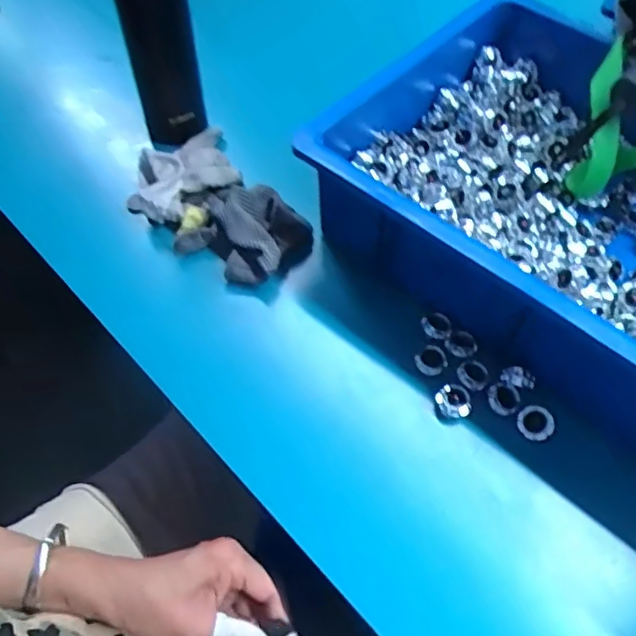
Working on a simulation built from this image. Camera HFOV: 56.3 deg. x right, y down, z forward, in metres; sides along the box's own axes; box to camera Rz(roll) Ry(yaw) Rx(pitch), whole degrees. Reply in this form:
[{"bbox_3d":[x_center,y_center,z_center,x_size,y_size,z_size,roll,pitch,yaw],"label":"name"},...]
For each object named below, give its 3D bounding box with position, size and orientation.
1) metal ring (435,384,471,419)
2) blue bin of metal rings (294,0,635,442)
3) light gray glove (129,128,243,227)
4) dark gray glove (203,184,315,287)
[{"bbox_3d":[0.105,0.065,0.461,0.024,0.012,0.025,0,58,0],"label":"metal ring"},{"bbox_3d":[0.251,-0.088,0.497,0.444,0.103,0.328,35,64,20],"label":"blue bin of metal rings"},{"bbox_3d":[-0.125,-0.139,0.568,0.076,0.031,0.115,39,65,21],"label":"light gray glove"},{"bbox_3d":[-0.063,-0.077,0.535,0.100,0.046,0.091,23,61,14],"label":"dark gray glove"}]

